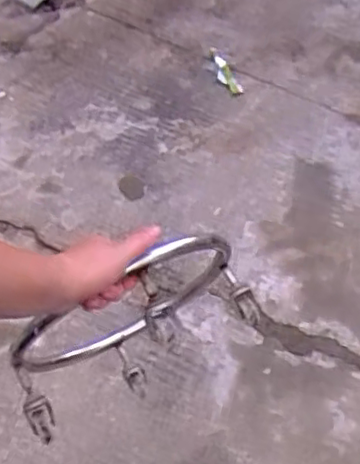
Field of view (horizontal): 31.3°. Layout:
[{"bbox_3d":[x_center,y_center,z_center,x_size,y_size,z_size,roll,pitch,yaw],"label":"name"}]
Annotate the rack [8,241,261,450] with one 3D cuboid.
[{"bbox_3d":[-0.048,0.125,0.757,0.290,0.297,0.122,-19,59,-15],"label":"rack"}]

